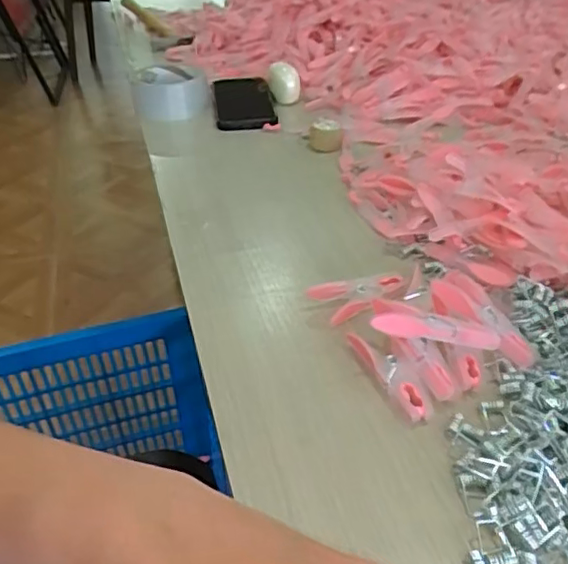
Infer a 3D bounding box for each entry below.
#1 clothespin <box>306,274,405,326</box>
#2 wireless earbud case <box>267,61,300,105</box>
[{"bbox_3d":[0.057,0.007,0.449,0.071,0.012,0.035,-20,41,-23],"label":"clothespin"},{"bbox_3d":[0.001,-0.273,0.816,0.042,0.056,0.034,-1,37,1],"label":"wireless earbud case"}]

